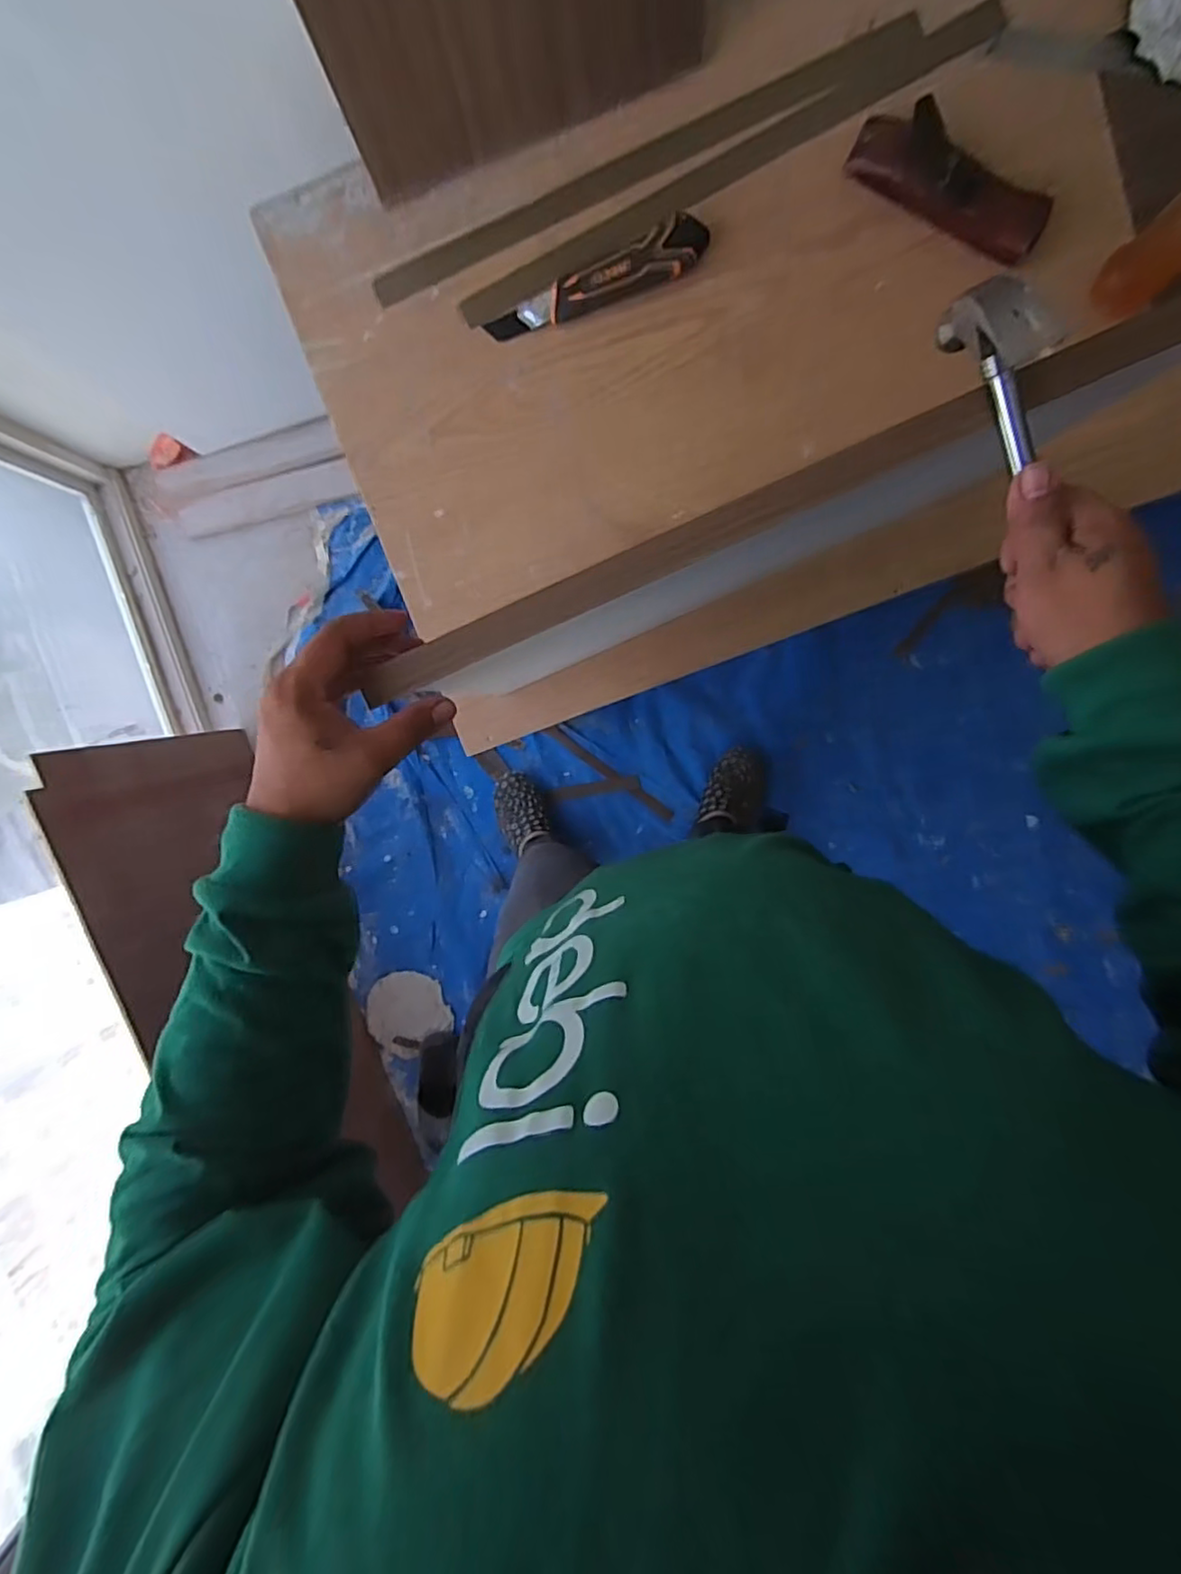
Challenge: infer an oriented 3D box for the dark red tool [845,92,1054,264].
[{"bbox_3d":[0.344,-0.576,0.620,0.197,0.041,0.060,29,98,-2],"label":"dark red tool"}]

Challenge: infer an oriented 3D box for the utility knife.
[{"bbox_3d":[0.006,-0.505,0.656,0.227,0.021,0.045,-23,97,5],"label":"utility knife"}]

